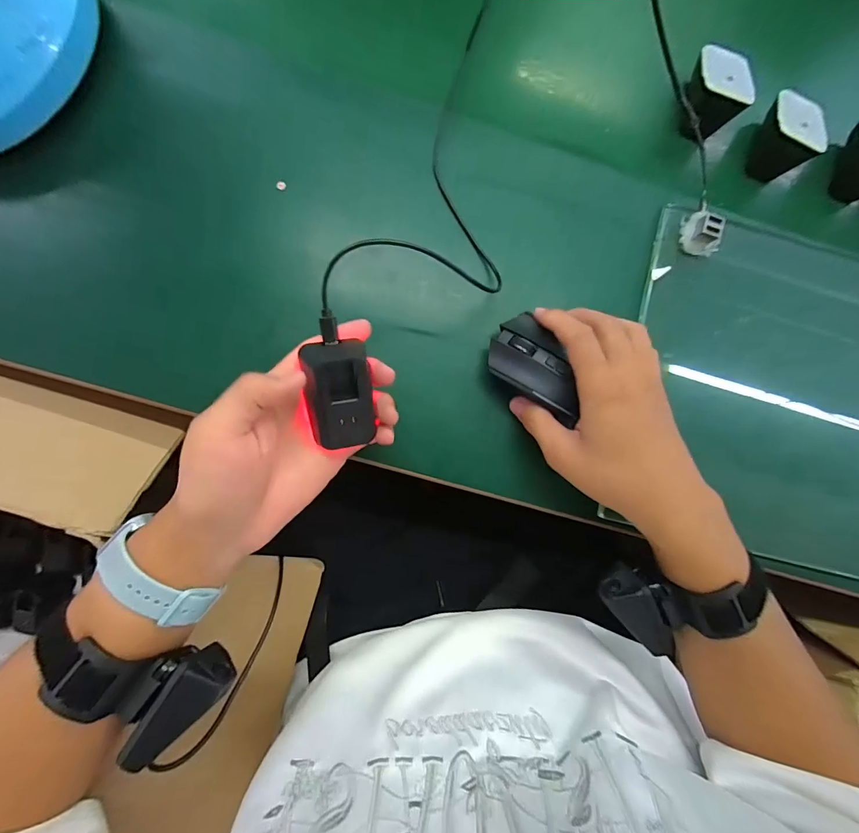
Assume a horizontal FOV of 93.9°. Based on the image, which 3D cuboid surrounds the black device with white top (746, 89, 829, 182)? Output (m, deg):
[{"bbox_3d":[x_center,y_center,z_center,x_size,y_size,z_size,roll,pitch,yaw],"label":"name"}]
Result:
[{"bbox_3d":[0.321,-0.249,0.362,0.050,0.049,0.057,22,74,7],"label":"black device with white top"}]

